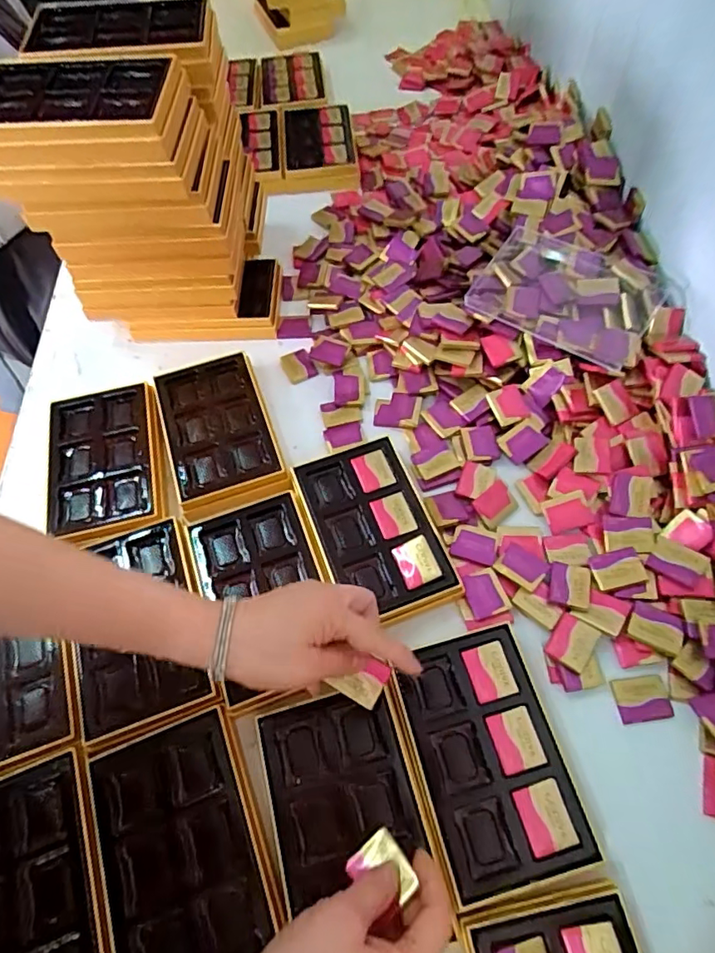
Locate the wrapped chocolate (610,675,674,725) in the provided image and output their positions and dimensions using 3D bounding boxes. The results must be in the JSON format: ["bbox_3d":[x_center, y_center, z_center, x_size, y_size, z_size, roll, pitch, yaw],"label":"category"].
[{"bbox_3d":[0.219,0.172,0.421,0.040,0.005,0.031,-7,60,-2],"label":"wrapped chocolate"}]

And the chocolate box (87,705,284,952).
[{"bbox_3d":[-0.120,0.255,0.371,0.101,0.020,0.163,-21,61,-10],"label":"chocolate box"}]

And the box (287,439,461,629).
[{"bbox_3d":[0.013,0.047,0.483,0.098,0.024,0.160,-19,61,-9],"label":"box"}]

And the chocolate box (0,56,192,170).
[{"bbox_3d":[-0.232,-0.306,0.457,0.169,0.032,0.116,-4,60,0],"label":"chocolate box"}]

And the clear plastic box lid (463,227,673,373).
[{"bbox_3d":[0.213,-0.190,0.560,0.170,0.024,0.131,31,66,18],"label":"clear plastic box lid"}]

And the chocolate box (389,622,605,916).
[{"bbox_3d":[0.091,0.200,0.394,0.099,0.030,0.158,-14,61,-6],"label":"chocolate box"}]

